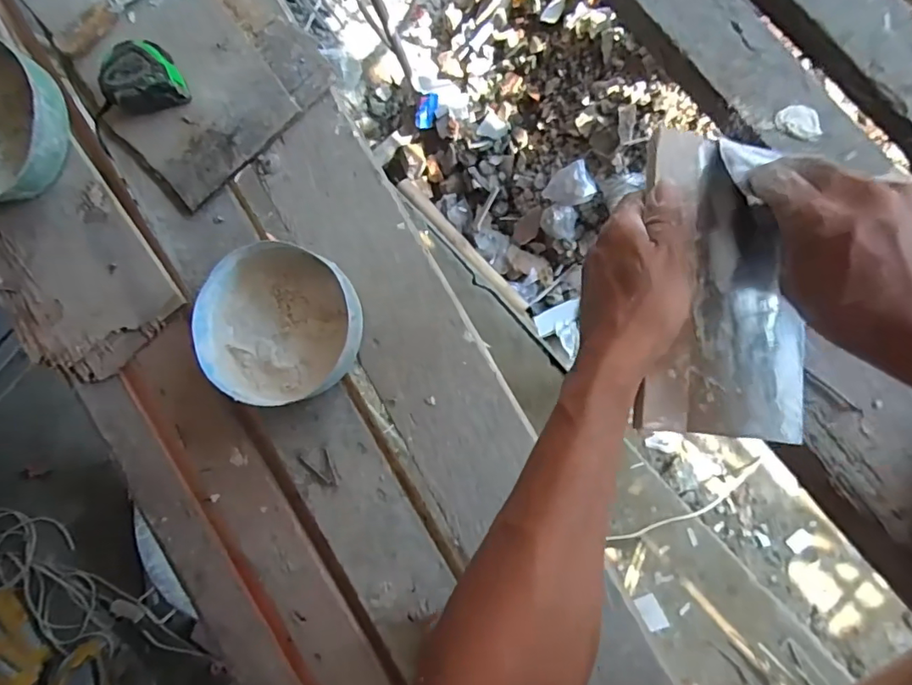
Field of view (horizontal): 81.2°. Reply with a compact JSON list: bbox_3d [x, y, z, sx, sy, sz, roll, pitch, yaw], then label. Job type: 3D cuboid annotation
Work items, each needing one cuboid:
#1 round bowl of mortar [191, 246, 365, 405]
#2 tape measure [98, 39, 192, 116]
[{"bbox_3d":[-0.178,-0.023,0.541,0.166,0.055,0.166,-16,87,9],"label":"round bowl of mortar"},{"bbox_3d":[-0.337,-0.286,0.576,0.083,0.040,0.066,-3,89,10],"label":"tape measure"}]

